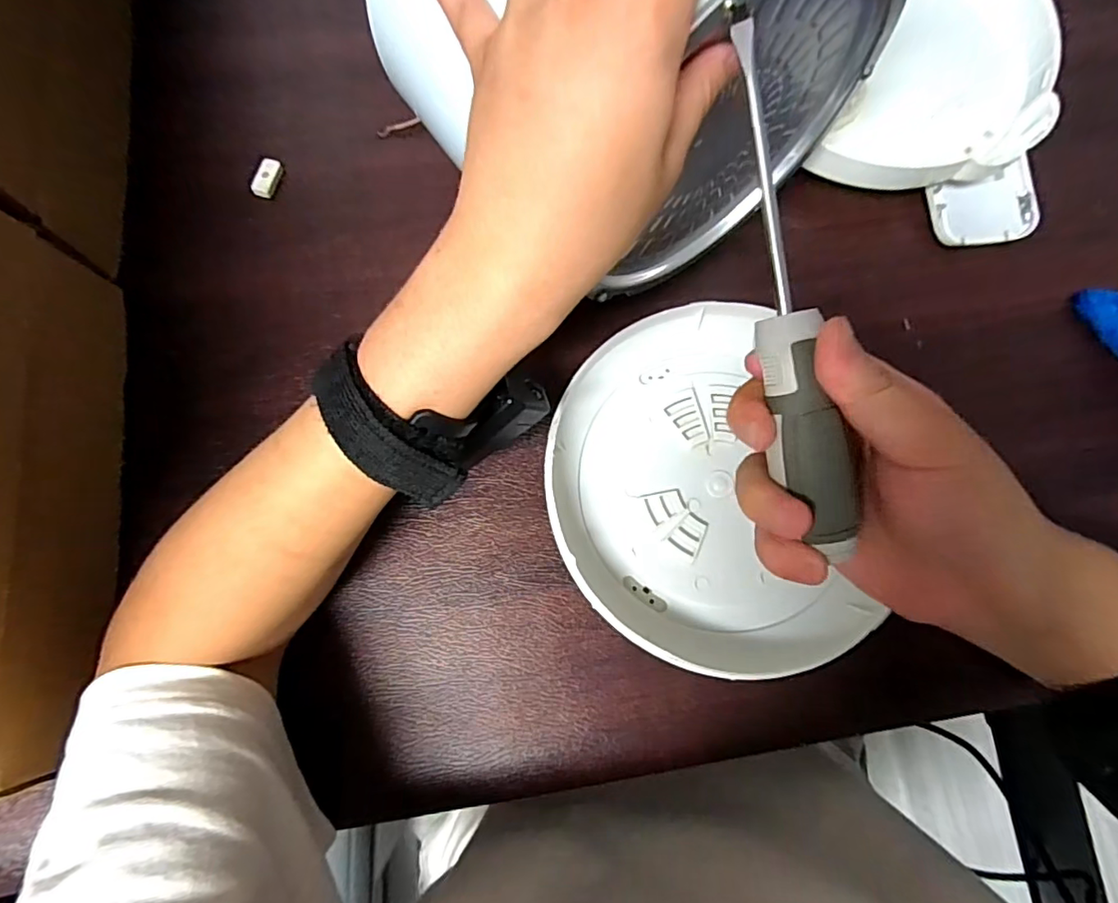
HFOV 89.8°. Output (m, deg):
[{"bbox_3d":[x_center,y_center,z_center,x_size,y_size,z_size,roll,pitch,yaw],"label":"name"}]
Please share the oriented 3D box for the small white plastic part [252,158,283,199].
[{"bbox_3d":[-0.194,-0.183,0.374,0.012,0.009,0.026,9,77,1],"label":"small white plastic part"}]

